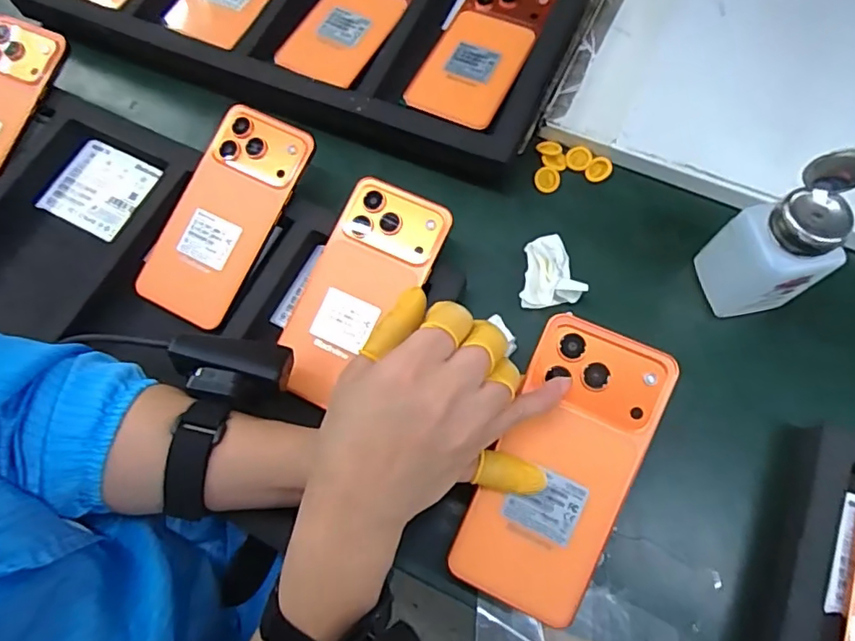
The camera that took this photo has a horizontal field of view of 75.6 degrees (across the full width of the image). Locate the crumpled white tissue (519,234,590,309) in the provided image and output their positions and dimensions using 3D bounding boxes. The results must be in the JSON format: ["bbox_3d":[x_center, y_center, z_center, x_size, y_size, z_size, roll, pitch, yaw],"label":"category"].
[{"bbox_3d":[0.090,-0.037,0.406,0.043,0.021,0.058,0,70,0],"label":"crumpled white tissue"}]

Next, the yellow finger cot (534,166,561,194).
[{"bbox_3d":[0.096,-0.112,0.439,0.020,0.005,0.021,0,70,0],"label":"yellow finger cot"}]

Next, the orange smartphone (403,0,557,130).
[{"bbox_3d":[0.047,-0.226,0.454,0.076,0.010,0.159,25,72,9],"label":"orange smartphone"}]

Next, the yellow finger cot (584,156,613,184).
[{"bbox_3d":[0.137,-0.120,0.438,0.017,0.006,0.023,38,75,13],"label":"yellow finger cot"}]

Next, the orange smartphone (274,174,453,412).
[{"bbox_3d":[-0.052,-0.019,0.393,0.072,0.016,0.163,32,90,11],"label":"orange smartphone"}]

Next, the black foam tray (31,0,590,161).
[{"bbox_3d":[-0.125,-0.298,0.489,0.517,0.040,0.232,25,72,9],"label":"black foam tray"}]

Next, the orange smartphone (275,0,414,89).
[{"bbox_3d":[-0.061,-0.266,0.476,0.076,0.012,0.163,27,73,10],"label":"orange smartphone"}]

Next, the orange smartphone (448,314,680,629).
[{"bbox_3d":[0.075,0.083,0.311,0.075,0.011,0.164,24,91,9],"label":"orange smartphone"}]

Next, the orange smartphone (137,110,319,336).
[{"bbox_3d":[-0.148,-0.078,0.409,0.073,0.008,0.166,29,88,10],"label":"orange smartphone"}]

